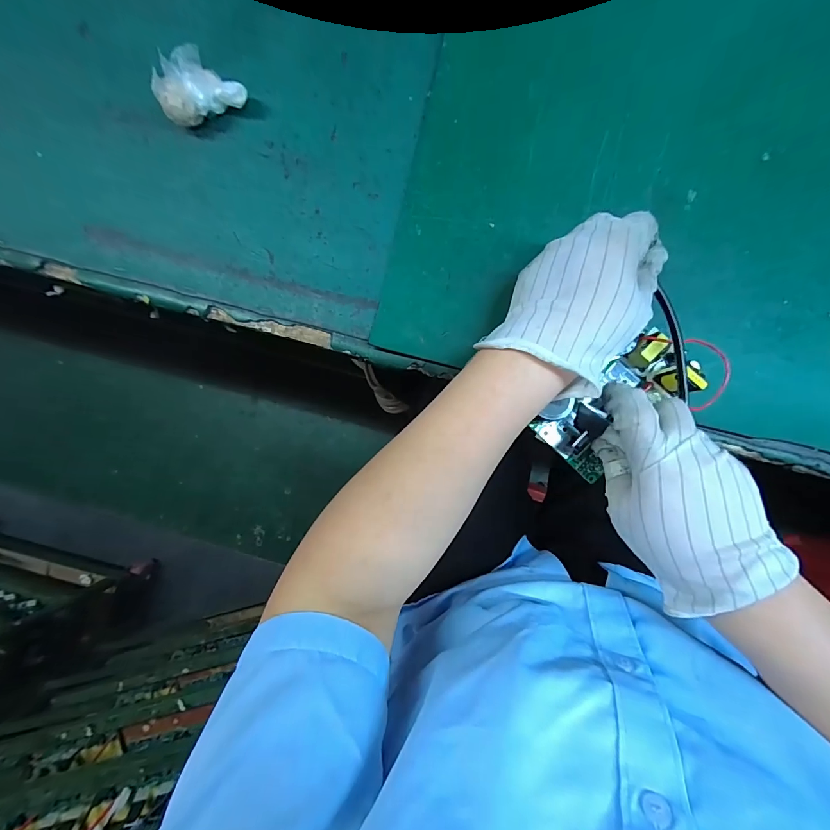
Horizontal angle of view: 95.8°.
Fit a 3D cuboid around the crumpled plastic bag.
[{"bbox_3d":[-0.178,-0.274,0.311,0.066,0.038,0.047,-18,88,3],"label":"crumpled plastic bag"}]

